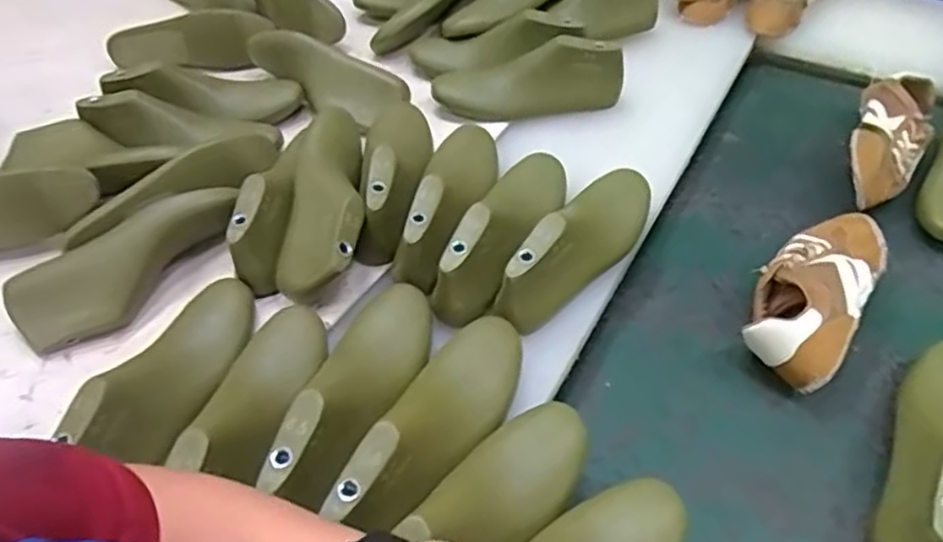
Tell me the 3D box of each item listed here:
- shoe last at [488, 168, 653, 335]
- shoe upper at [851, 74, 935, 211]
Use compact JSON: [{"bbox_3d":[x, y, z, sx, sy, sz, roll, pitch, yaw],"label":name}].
[{"bbox_3d":[0.112,-0.037,0.686,0.080,0.084,0.244,26,56,23],"label":"shoe last"},{"bbox_3d":[0.527,-0.161,0.849,0.089,0.076,0.219,22,54,20],"label":"shoe upper"}]

